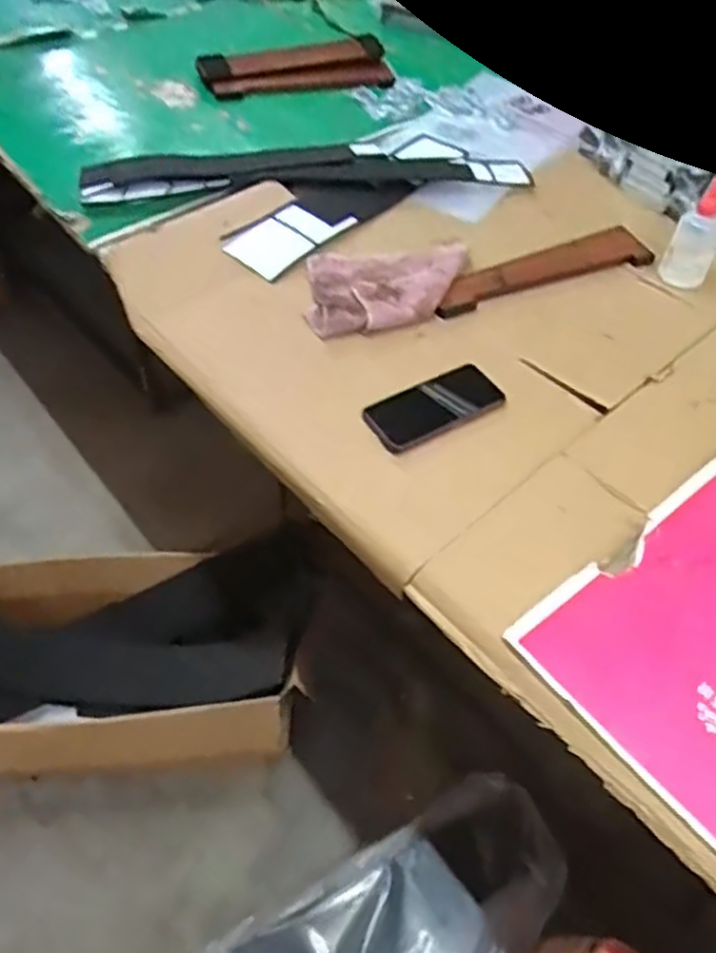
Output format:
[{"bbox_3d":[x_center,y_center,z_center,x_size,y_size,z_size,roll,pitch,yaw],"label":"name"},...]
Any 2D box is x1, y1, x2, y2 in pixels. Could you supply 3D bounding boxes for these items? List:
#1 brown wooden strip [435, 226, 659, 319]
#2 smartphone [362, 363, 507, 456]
[{"bbox_3d":[0.267,-0.289,1.069,0.359,0.016,0.086,-23,56,-20],"label":"brown wooden strip"},{"bbox_3d":[0.094,-0.087,0.904,0.167,0.011,0.080,-28,58,-23],"label":"smartphone"}]

